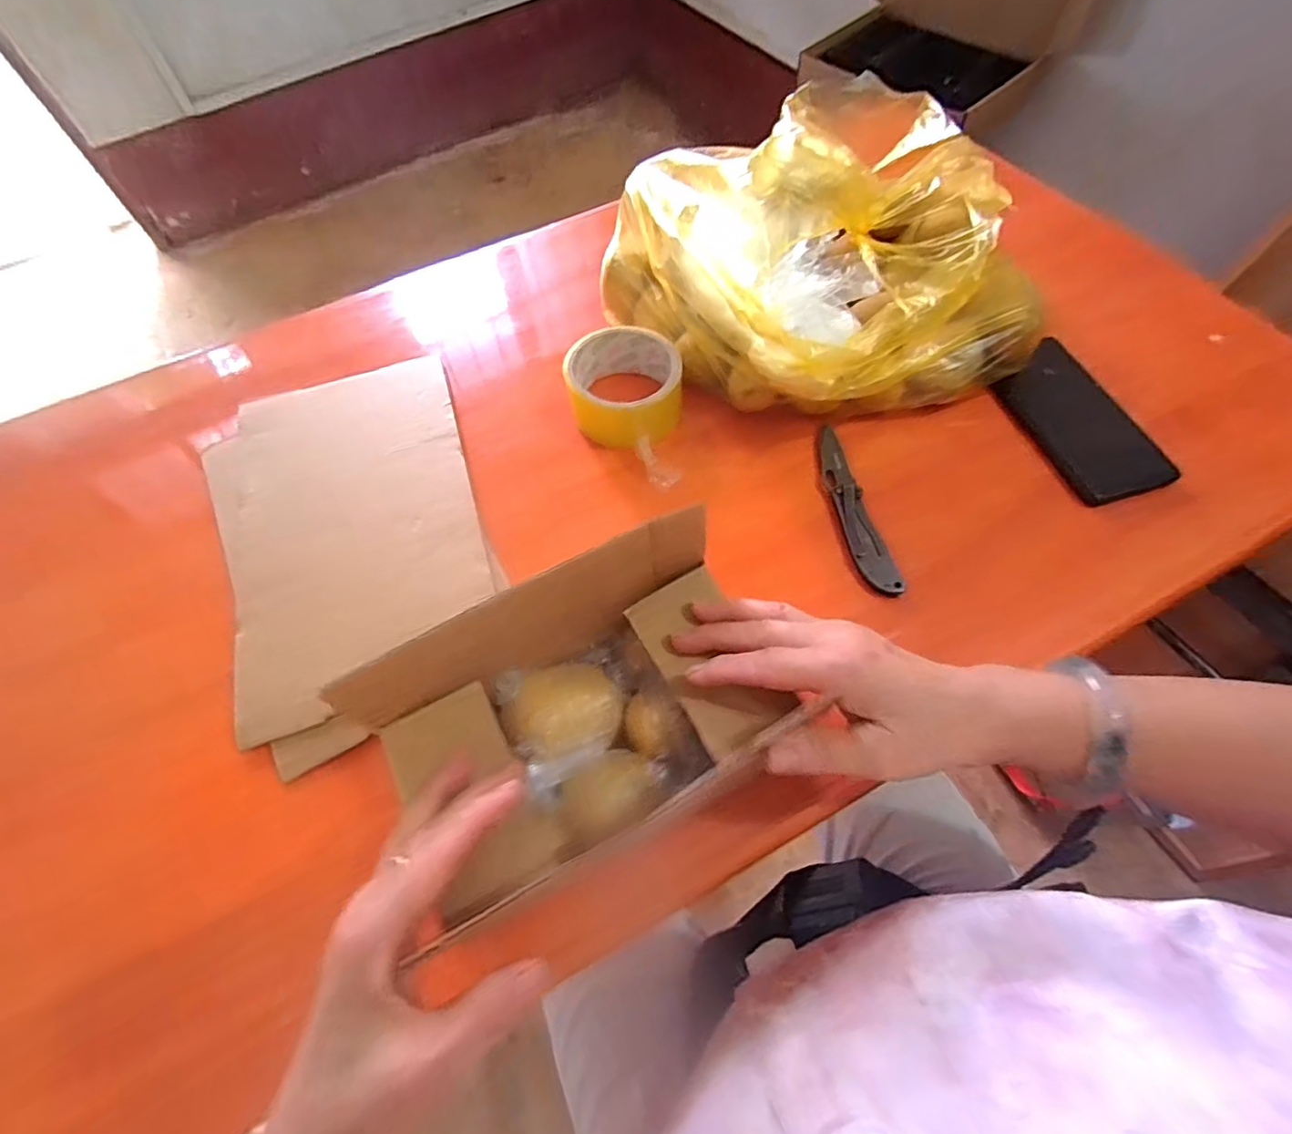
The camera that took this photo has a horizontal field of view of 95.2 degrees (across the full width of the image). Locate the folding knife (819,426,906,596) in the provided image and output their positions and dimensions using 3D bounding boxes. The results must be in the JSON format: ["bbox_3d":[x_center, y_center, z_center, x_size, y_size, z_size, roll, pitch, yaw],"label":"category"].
[{"bbox_3d":[0.154,-0.045,0.441,0.025,0.016,0.147,-11,63,-3],"label":"folding knife"}]

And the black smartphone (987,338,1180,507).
[{"bbox_3d":[0.347,-0.117,0.472,0.075,0.012,0.149,-19,61,1],"label":"black smartphone"}]

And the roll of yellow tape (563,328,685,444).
[{"bbox_3d":[-0.017,-0.152,0.498,0.099,0.049,0.090,-1,63,2],"label":"roll of yellow tape"}]

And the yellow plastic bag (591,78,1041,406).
[{"bbox_3d":[0.154,-0.269,0.486,0.339,0.125,0.291,-24,64,-9],"label":"yellow plastic bag"}]

